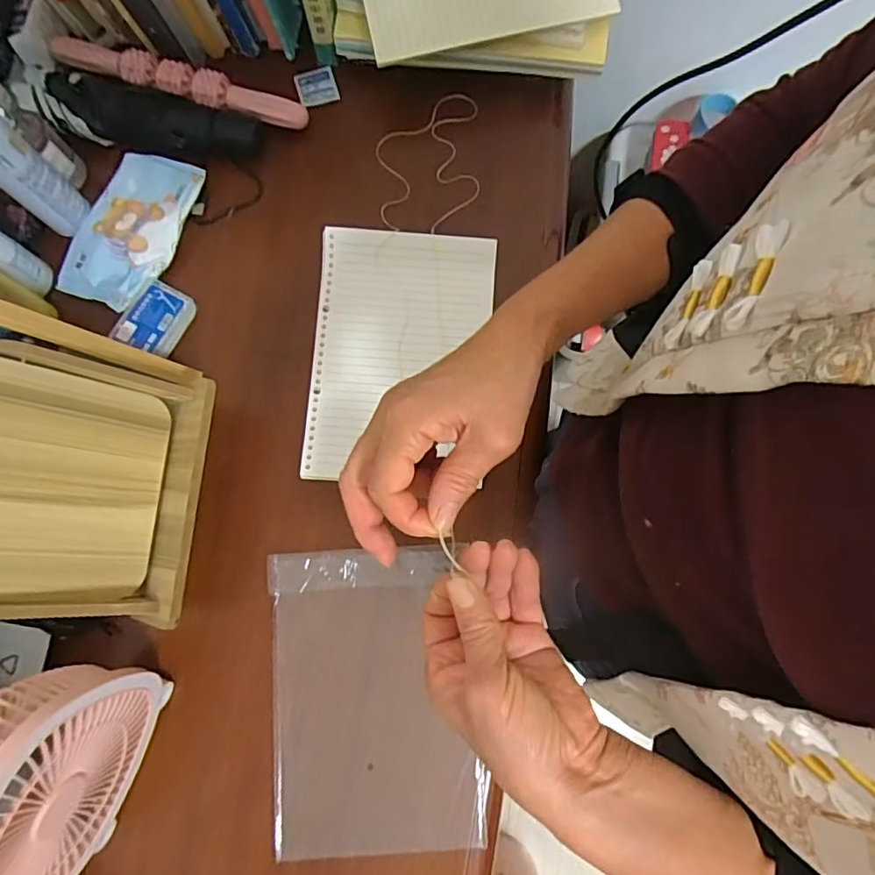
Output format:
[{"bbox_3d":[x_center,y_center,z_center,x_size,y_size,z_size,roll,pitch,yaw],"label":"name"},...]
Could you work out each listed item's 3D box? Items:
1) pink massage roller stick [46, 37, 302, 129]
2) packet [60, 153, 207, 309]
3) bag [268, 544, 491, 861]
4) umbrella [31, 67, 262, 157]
[{"bbox_3d":[-0.274,-0.374,0.602,0.275,0.038,0.034,17,80,3],"label":"pink massage roller stick"},{"bbox_3d":[-0.318,-0.216,0.582,0.108,0.024,0.165,22,81,4],"label":"packet"},{"bbox_3d":[-0.058,0.233,0.517,0.176,0.015,0.254,-3,79,-5],"label":"bag"},{"bbox_3d":[-0.303,-0.334,0.590,0.231,0.055,0.062,11,80,2],"label":"umbrella"}]

